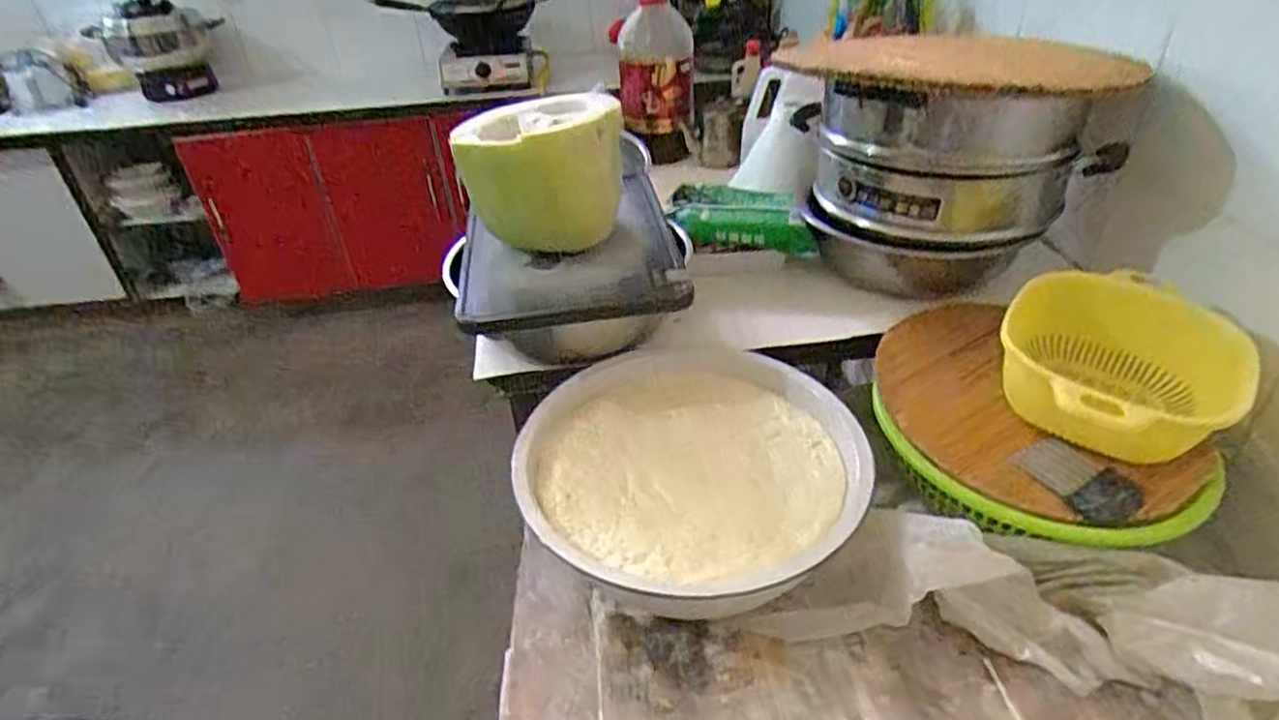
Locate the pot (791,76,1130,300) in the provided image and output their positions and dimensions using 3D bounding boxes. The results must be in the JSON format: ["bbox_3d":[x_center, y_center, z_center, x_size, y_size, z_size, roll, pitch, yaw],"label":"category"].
[{"bbox_3d":[0.428,-0.249,0.985,0.362,0.303,0.287,-5,35,-2],"label":"pot"}]

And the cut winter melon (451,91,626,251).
[{"bbox_3d":[-0.123,-0.230,0.900,0.201,0.178,0.234,-5,35,-2],"label":"cut winter melon"}]

